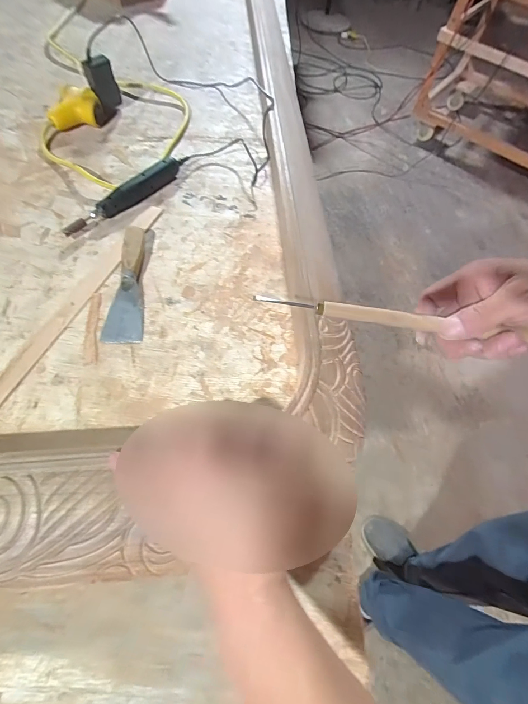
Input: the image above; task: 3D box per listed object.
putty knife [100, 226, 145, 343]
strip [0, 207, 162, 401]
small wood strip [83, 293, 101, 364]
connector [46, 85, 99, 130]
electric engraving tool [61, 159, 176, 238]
[{"bbox_3d":[-0.164,-0.087,0.417,0.043,0.023,0.163,-1,60,-3],"label":"putty knife"},{"bbox_3d":[-0.222,-0.064,0.415,0.024,0.004,0.356,19,61,8],"label":"strip"},{"bbox_3d":[-0.198,-0.031,0.394,0.015,0.004,0.096,-8,61,-7],"label":"small wood strip"},{"bbox_3d":[-0.318,-0.409,0.577,0.084,0.046,0.054,-16,62,-11],"label":"connector"},{"bbox_3d":[-0.197,-0.221,0.490,0.022,0.030,0.195,37,65,17],"label":"electric engraving tool"}]

